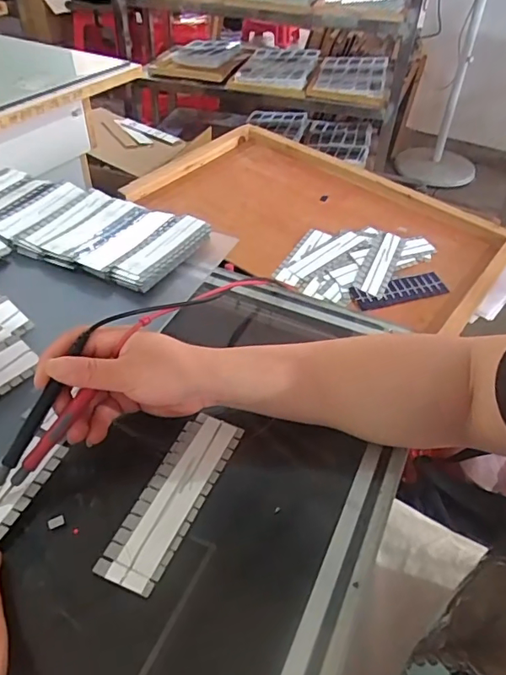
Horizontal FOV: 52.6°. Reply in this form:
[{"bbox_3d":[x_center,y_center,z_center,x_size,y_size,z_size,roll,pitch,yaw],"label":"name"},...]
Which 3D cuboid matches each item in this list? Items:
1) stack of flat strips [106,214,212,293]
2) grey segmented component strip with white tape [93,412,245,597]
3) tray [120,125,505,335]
[{"bbox_3d":[-0.092,-0.090,0.541,0.043,0.014,0.130,22,46,20],"label":"stack of flat strips"},{"bbox_3d":[-0.053,0.107,0.355,0.043,0.004,0.133,18,44,16],"label":"grey segmented component strip with white tape"},{"bbox_3d":[0.079,-0.165,0.703,0.464,0.031,0.276,32,49,24],"label":"tray"}]

